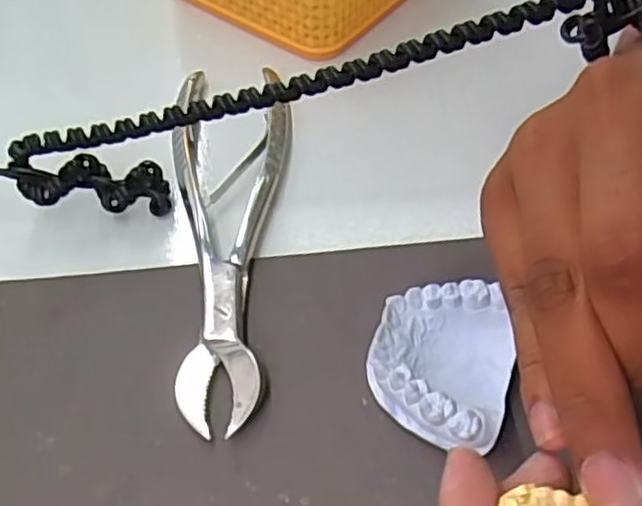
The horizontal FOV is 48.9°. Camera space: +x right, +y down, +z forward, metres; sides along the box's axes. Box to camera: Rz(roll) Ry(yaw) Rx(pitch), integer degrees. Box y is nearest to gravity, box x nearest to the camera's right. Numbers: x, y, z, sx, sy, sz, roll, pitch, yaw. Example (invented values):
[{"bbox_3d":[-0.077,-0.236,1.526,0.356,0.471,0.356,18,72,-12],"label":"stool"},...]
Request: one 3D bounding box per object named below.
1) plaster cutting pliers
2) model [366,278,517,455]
[{"bbox_3d":[-0.036,-0.017,0.304,0.052,0.019,0.191,-6,53,-4],"label":"plaster cutting pliers"},{"bbox_3d":[0.044,0.039,0.257,0.049,0.023,0.057,16,55,12],"label":"model"}]

